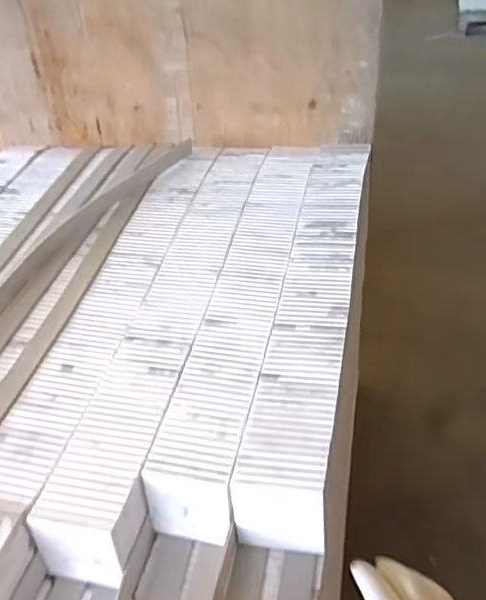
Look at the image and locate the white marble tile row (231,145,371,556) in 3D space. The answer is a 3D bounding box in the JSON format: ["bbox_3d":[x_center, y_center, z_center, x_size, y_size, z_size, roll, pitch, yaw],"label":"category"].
[{"bbox_3d":[0.123,-0.010,0.926,0.106,0.118,0.798,4,41,14],"label":"white marble tile row"}]

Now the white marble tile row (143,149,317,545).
[{"bbox_3d":[0.019,-0.017,0.936,0.106,0.092,0.784,4,41,14],"label":"white marble tile row"}]

